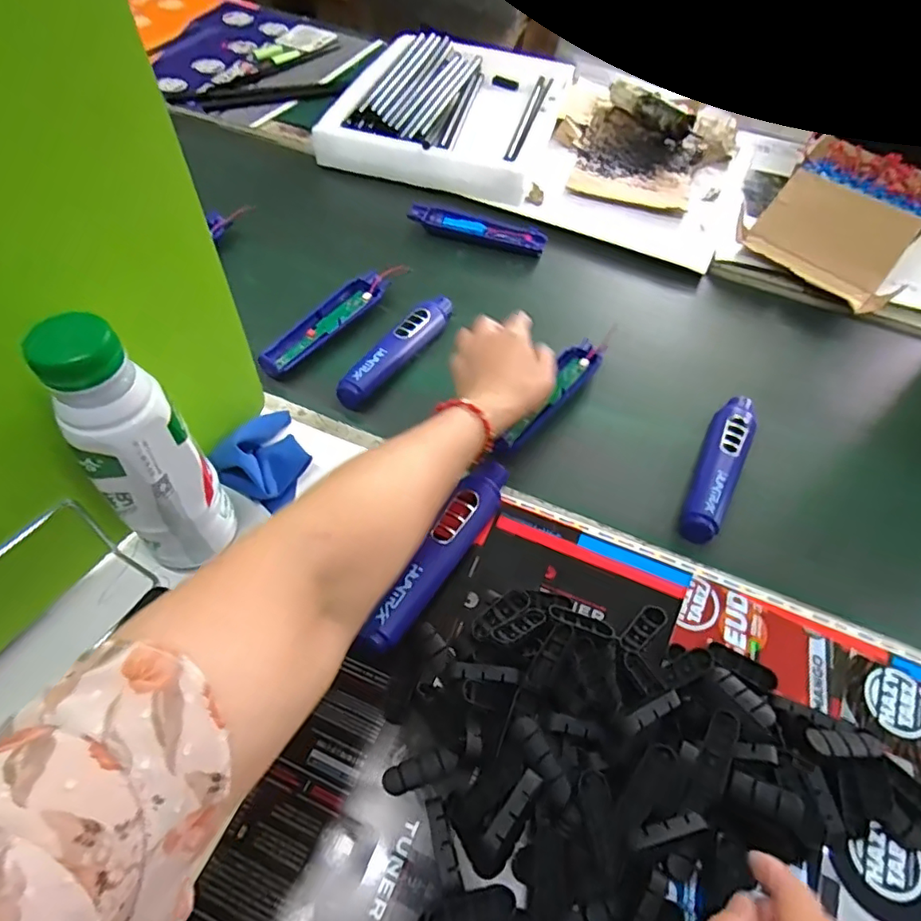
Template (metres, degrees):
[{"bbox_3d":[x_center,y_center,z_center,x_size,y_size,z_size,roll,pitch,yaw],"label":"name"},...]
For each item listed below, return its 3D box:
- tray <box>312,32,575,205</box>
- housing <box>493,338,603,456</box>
[{"bbox_3d":[-0.008,-0.515,0.835,0.286,0.056,0.396,16,55,6],"label":"tray"},{"bbox_3d":[0.086,-0.059,0.539,0.038,0.017,0.164,30,59,18],"label":"housing"}]

